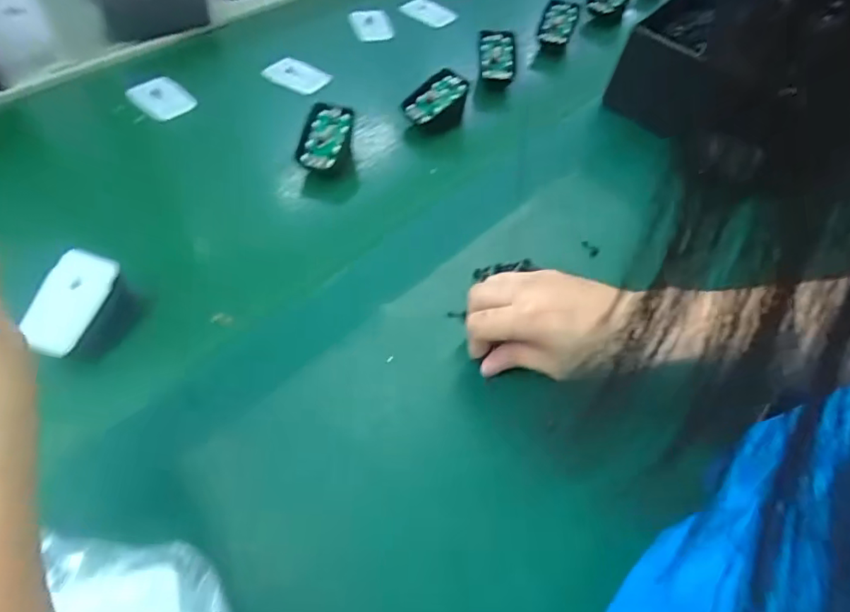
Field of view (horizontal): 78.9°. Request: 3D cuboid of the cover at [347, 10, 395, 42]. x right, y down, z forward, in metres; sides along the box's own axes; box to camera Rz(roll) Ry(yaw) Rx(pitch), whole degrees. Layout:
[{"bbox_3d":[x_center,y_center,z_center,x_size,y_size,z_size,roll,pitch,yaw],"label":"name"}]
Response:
[{"bbox_3d":[-0.068,-0.364,0.666,0.048,0.007,0.071,-14,57,-14],"label":"cover"}]

